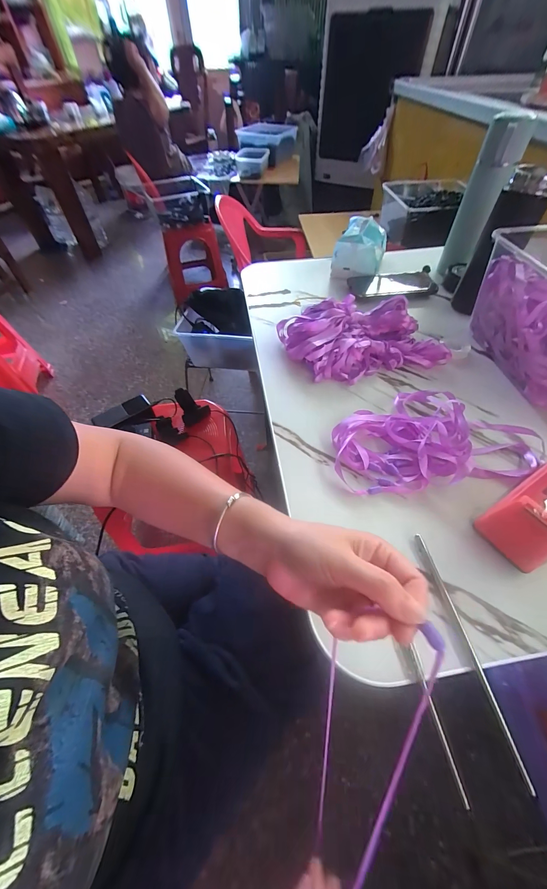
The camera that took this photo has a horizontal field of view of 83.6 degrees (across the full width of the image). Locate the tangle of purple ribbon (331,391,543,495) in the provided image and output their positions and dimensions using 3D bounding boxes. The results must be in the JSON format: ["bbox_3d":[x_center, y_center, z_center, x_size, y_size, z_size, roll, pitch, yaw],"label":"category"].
[{"bbox_3d":[0.201,-0.016,0.390,0.250,0.027,0.145,-7,54,-3],"label":"tangle of purple ribbon"}]

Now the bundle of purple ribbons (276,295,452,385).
[{"bbox_3d":[0.140,-0.181,0.502,0.237,0.050,0.166,-13,54,-7],"label":"bundle of purple ribbons"}]

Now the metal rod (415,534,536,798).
[{"bbox_3d":[0.167,0.169,0.268,0.007,0.004,0.184,-9,54,-4],"label":"metal rod"}]

